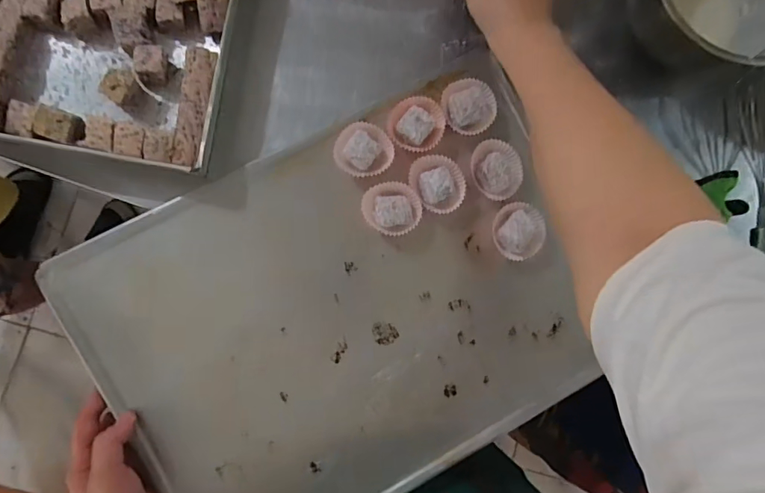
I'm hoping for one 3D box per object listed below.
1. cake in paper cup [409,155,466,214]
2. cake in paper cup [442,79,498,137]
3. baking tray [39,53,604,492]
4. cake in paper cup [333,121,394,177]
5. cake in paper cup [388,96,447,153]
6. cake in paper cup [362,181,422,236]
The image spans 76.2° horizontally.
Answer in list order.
[{"bbox_3d":[0.050,-0.056,0.440,0.042,0.032,0.053,-37,92,-7],"label":"cake in paper cup"},{"bbox_3d":[0.078,-0.127,0.443,0.050,0.035,0.044,42,84,-4],"label":"cake in paper cup"},{"bbox_3d":[-0.028,0.064,0.431,0.417,0.036,0.321,-26,91,-7],"label":"baking tray"},{"bbox_3d":[-0.017,-0.086,0.434,0.051,0.027,0.045,-2,88,-7],"label":"cake in paper cup"},{"bbox_3d":[0.031,-0.111,0.439,0.049,0.034,0.045,0,88,-7],"label":"cake in paper cup"},{"bbox_3d":[0.008,-0.033,0.429,0.050,0.028,0.045,-1,88,-7],"label":"cake in paper cup"}]

